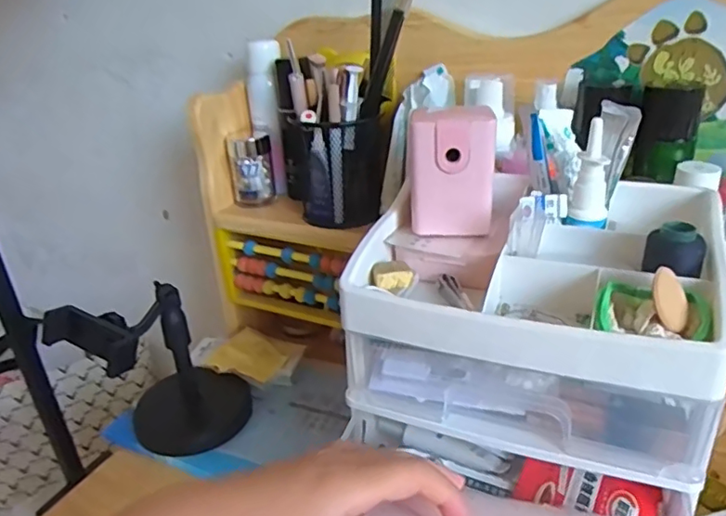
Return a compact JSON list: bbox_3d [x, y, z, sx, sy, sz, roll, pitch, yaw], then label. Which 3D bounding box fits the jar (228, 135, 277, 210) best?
[{"bbox_3d":[-0.118,-0.092,0.603,0.042,0.071,0.037,-9,26,-10],"label":"jar"}]

